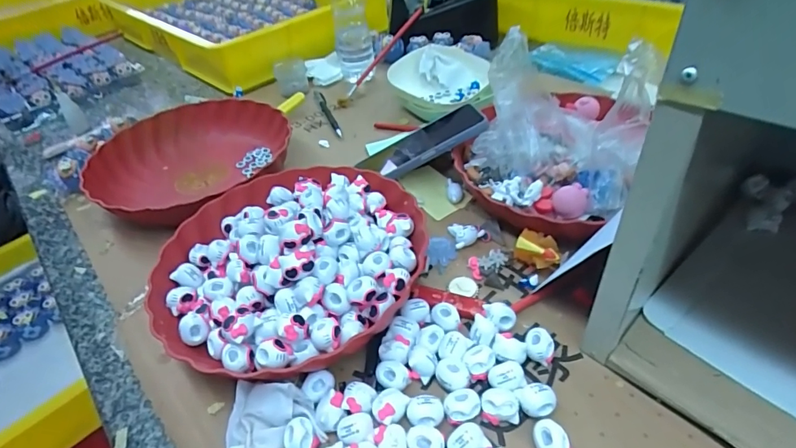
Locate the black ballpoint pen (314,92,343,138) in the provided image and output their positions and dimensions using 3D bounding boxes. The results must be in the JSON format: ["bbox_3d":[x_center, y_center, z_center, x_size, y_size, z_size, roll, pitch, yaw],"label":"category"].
[{"bbox_3d":[-0.108,-0.172,0.681,0.011,0.011,0.156,-17,42,-10],"label":"black ballpoint pen"}]

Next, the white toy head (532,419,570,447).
[{"bbox_3d":[0.099,0.143,0.293,0.019,0.019,0.026,-11,41,-4],"label":"white toy head"}]

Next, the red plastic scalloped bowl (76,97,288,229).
[{"bbox_3d":[-0.251,-0.080,0.566,0.228,0.055,0.237,-4,41,4],"label":"red plastic scalloped bowl"}]

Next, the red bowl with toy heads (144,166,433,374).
[{"bbox_3d":[-0.096,0.027,0.403,0.237,0.077,0.231,11,45,20],"label":"red bowl with toy heads"}]

